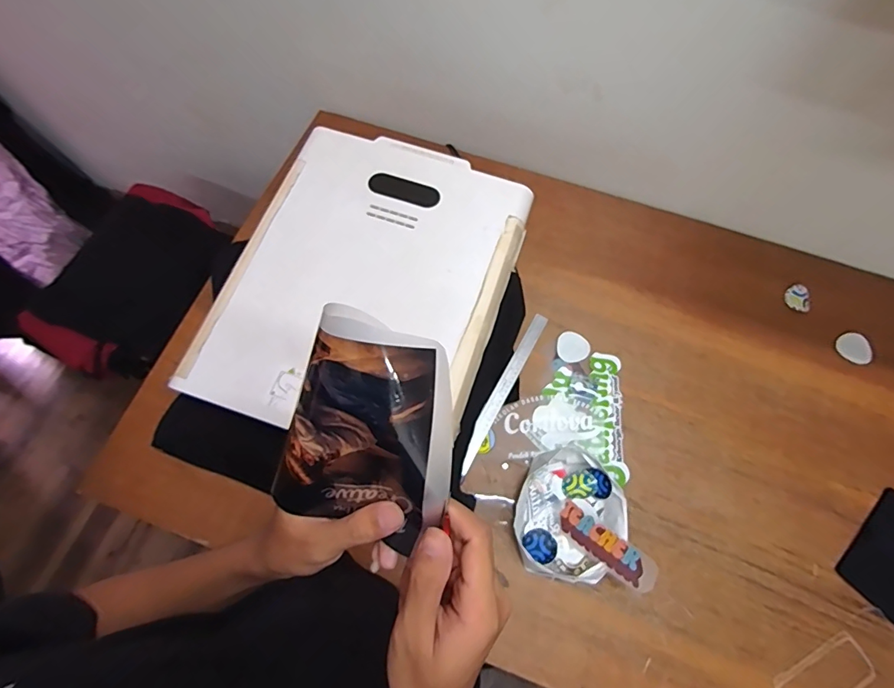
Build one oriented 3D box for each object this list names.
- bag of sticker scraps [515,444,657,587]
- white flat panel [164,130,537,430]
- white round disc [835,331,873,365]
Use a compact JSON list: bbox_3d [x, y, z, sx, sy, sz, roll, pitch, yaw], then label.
[{"bbox_3d":[0.194,0.281,0.727,0.175,0.059,0.218,-18,70,-7],"label":"bag of sticker scraps"},{"bbox_3d":[-0.117,-0.106,0.723,0.403,0.031,0.508,18,70,6],"label":"white flat panel"},{"bbox_3d":[0.773,0.008,0.873,0.058,0.006,0.062,0,69,-1],"label":"white round disc"}]

